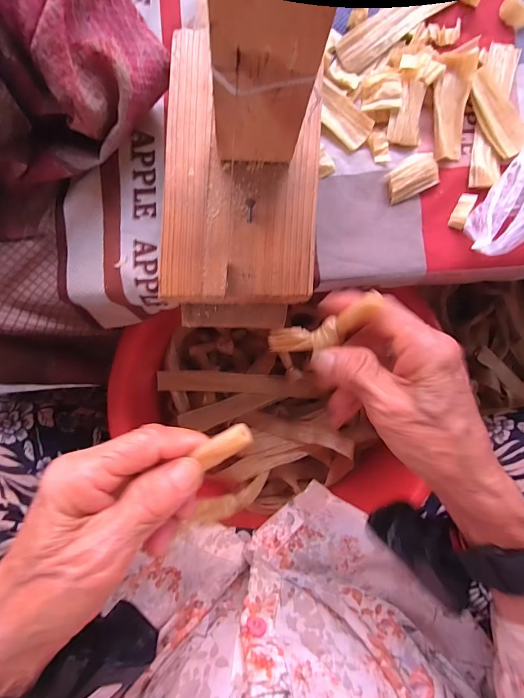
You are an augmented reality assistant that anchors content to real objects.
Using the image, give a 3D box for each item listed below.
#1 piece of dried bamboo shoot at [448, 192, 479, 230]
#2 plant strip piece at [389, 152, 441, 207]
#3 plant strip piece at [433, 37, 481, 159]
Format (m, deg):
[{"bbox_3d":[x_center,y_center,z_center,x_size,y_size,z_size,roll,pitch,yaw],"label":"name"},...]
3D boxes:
[{"bbox_3d":[0.142,-0.098,0.252,0.009,0.007,0.027,25,87,-2],"label":"piece of dried bamboo shoot"},{"bbox_3d":[0.105,-0.121,0.248,0.037,0.009,0.024,-25,90,-4],"label":"plant strip piece"},{"bbox_3d":[0.132,-0.173,0.247,0.026,0.013,0.076,7,88,-3],"label":"plant strip piece"}]

